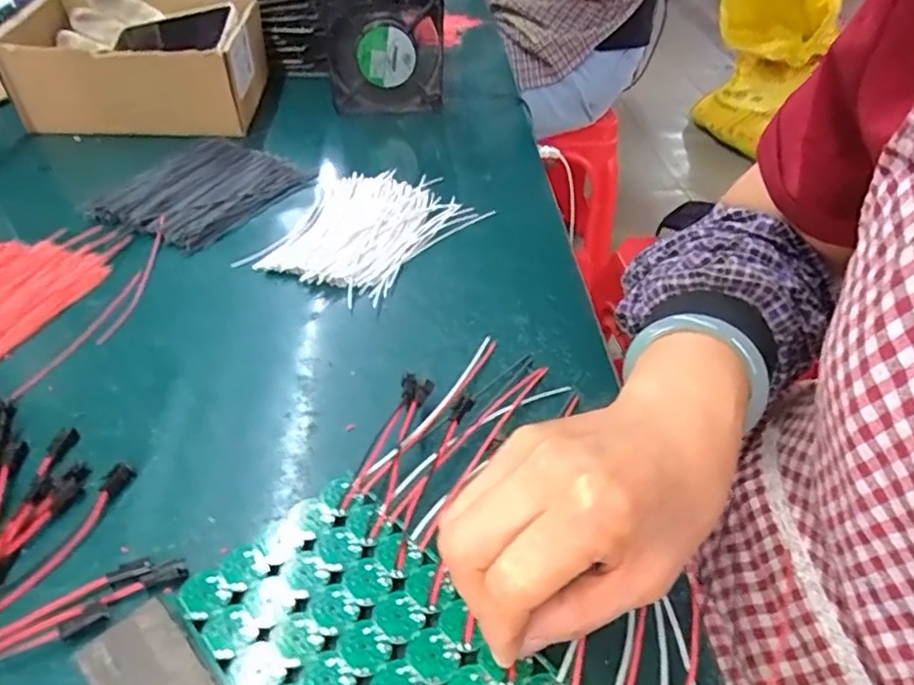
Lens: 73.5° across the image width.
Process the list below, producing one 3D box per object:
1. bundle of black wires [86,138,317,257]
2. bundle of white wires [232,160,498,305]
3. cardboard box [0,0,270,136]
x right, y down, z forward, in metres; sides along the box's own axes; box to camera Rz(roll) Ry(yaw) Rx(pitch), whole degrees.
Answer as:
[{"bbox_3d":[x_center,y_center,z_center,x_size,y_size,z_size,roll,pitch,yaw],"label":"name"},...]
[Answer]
[{"bbox_3d":[-0.222,-0.134,0.531,0.130,0.011,0.156,25,47,24],"label":"bundle of black wires"},{"bbox_3d":[-0.077,-0.096,0.494,0.144,0.017,0.157,19,45,19],"label":"bundle of white wires"},{"bbox_3d":[-0.328,-0.288,0.634,0.239,0.091,0.166,0,41,-3],"label":"cardboard box"}]

